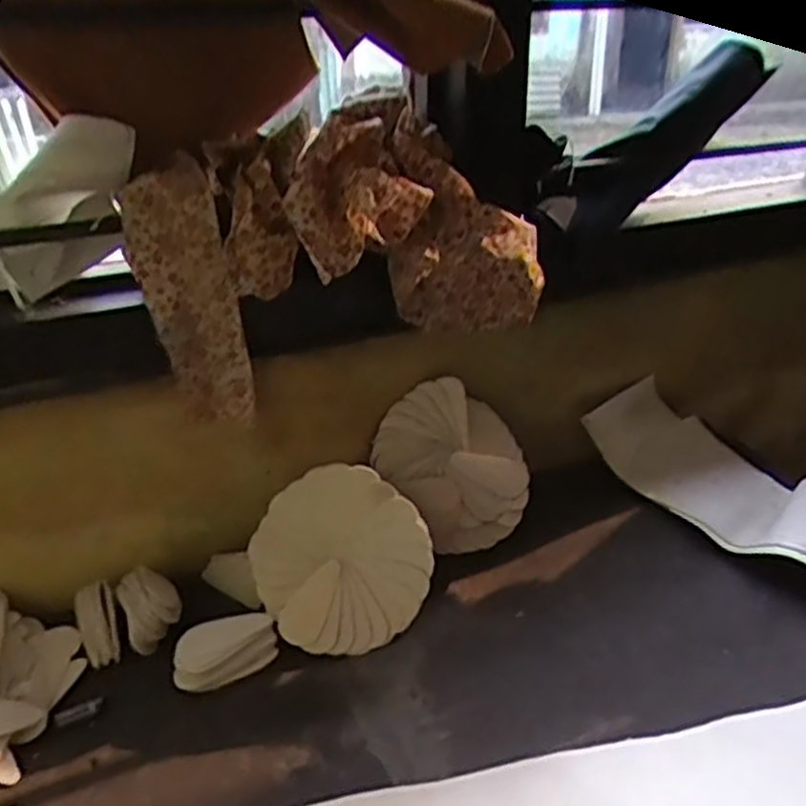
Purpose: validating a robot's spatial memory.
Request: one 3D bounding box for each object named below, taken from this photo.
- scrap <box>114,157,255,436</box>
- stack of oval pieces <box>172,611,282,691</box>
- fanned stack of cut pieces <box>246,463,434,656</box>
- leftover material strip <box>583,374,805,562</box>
[{"bbox_3d":[-0.157,-0.073,0.572,0.069,0.200,0.022,-13,21,-2],"label":"scrap"},{"bbox_3d":[-0.132,0.184,0.562,0.073,0.028,0.036,-7,28,-12],"label":"stack of oval pieces"},{"bbox_3d":[-0.048,0.117,0.569,0.132,0.130,0.030,35,6,10],"label":"fanned stack of cut pieces"},{"bbox_3d":[0.351,0.083,0.690,0.139,0.064,0.354,-22,34,-35],"label":"leftover material strip"}]

